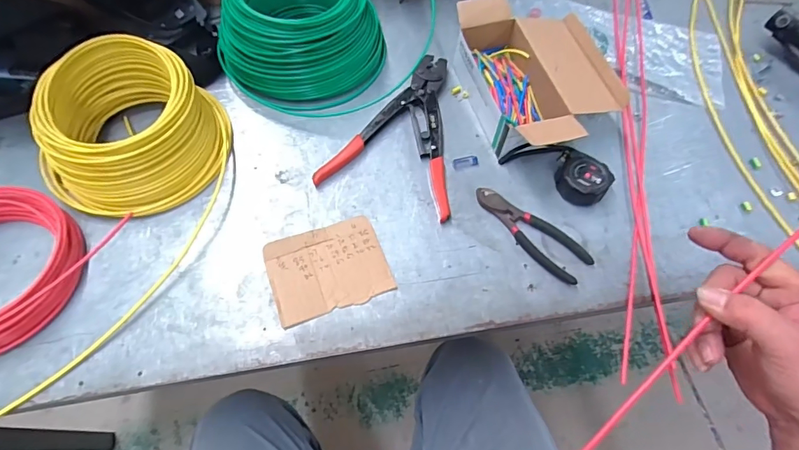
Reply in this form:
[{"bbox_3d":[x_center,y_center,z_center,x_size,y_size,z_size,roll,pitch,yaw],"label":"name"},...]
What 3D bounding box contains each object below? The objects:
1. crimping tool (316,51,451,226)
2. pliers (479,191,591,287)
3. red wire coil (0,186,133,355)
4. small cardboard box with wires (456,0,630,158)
[{"bbox_3d":[0.018,-0.140,0.618,0.175,0.022,0.256,19,65,8],"label":"crimping tool"},{"bbox_3d":[0.162,0.006,0.552,0.156,0.009,0.053,42,70,18],"label":"pliers"},{"bbox_3d":[-0.450,0.039,0.492,0.182,0.059,0.209,31,67,13],"label":"red wire coil"},{"bbox_3d":[0.198,-0.199,0.624,0.176,0.072,0.236,-13,65,-7],"label":"small cardboard box with wires"}]

